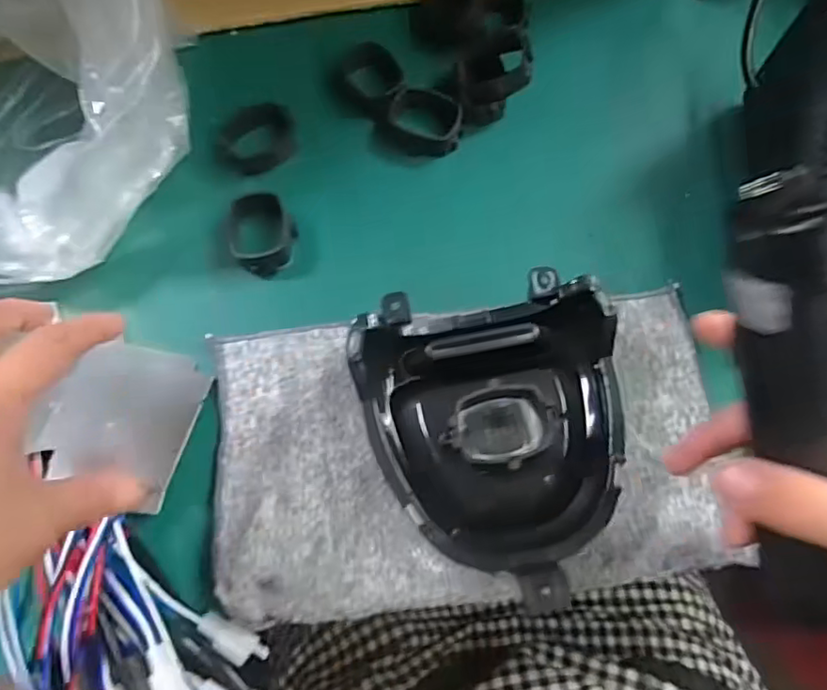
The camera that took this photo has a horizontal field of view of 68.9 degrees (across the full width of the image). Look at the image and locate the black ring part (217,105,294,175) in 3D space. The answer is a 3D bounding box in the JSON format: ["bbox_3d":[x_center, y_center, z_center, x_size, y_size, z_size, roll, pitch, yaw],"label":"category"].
[{"bbox_3d":[-0.101,-0.134,0.394,0.053,0.012,0.042,-43,76,-11],"label":"black ring part"}]

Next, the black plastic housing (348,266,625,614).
[{"bbox_3d":[0.044,0.045,0.301,0.129,0.043,0.153,-12,72,-2],"label":"black plastic housing"}]

